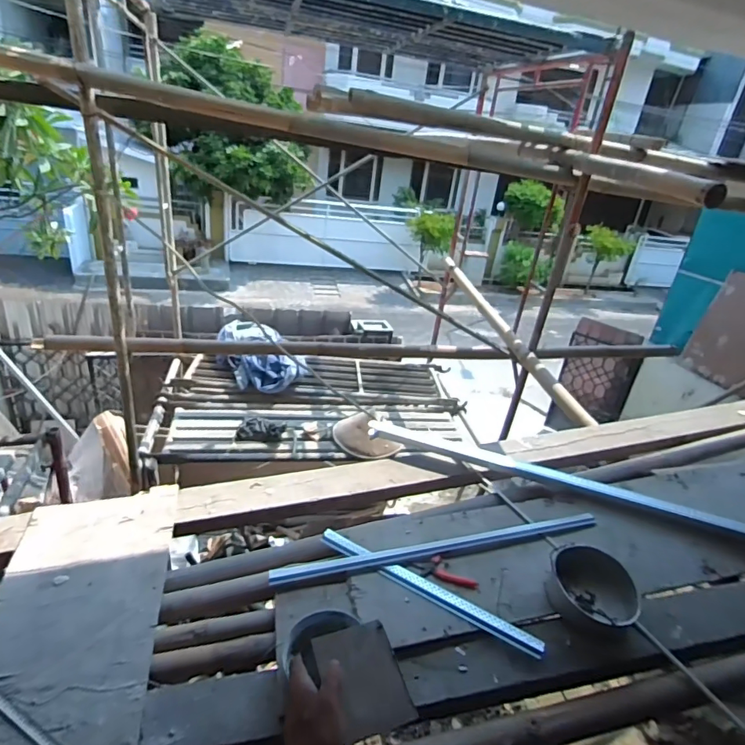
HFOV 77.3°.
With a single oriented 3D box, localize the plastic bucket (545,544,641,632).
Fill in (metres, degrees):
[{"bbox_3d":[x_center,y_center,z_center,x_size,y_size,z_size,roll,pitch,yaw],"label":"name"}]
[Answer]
[{"bbox_3d":[0.495,0.493,1.056,0.167,0.084,0.196,-19,36,-42],"label":"plastic bucket"}]

